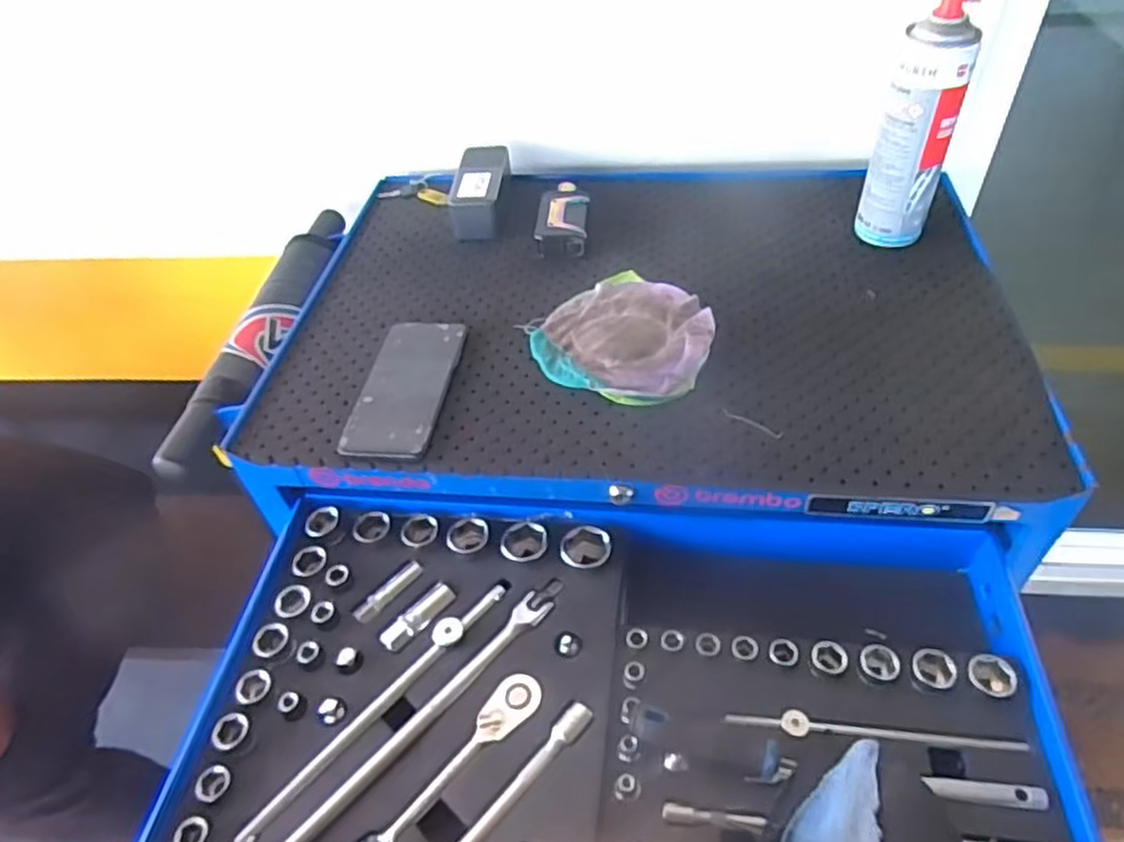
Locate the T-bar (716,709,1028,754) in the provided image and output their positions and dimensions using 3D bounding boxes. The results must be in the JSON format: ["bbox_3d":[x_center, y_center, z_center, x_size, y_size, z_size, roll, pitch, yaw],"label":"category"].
[{"bbox_3d":[0.214,0.216,0.495,0.196,0.013,0.015,2,46,8],"label":"T-bar"}]

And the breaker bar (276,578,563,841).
[{"bbox_3d":[-0.131,0.236,0.497,0.023,0.016,0.366,31,57,31],"label":"breaker bar"}]

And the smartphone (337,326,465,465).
[{"bbox_3d":[-0.138,-0.032,0.638,0.078,0.011,0.161,2,46,8],"label":"smartphone"}]

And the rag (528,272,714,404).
[{"bbox_3d":[0.060,-0.085,0.658,0.157,0.026,0.156,17,51,22],"label":"rag"}]

